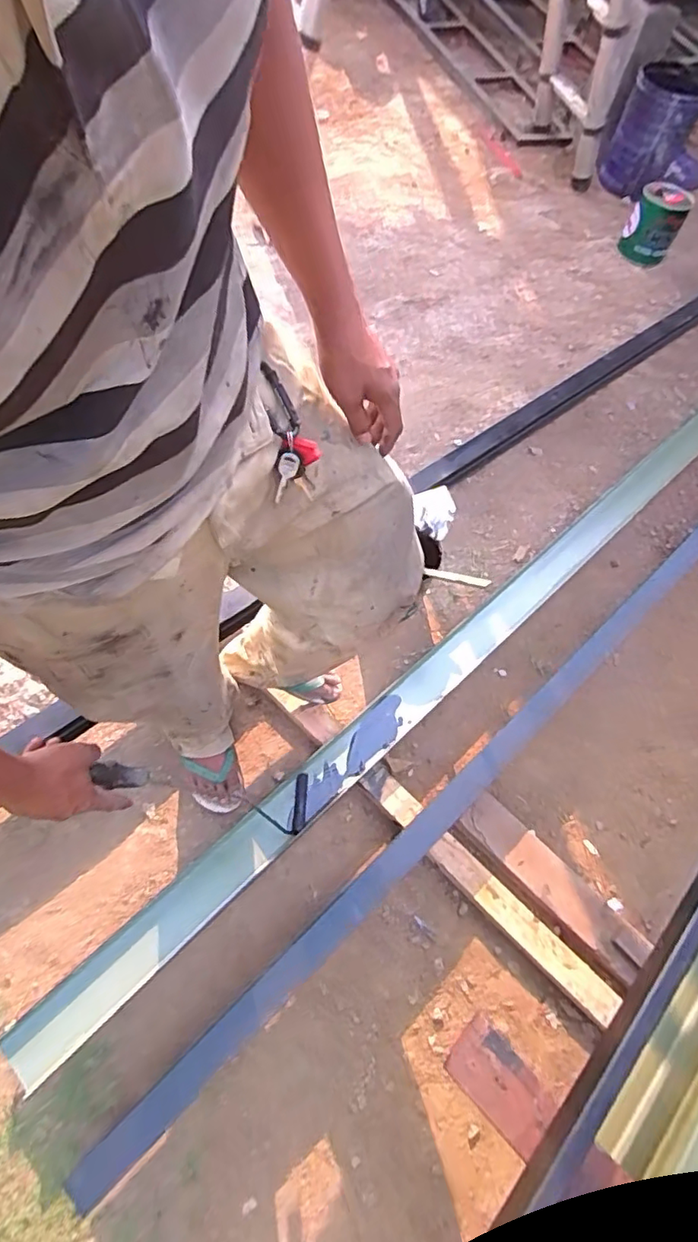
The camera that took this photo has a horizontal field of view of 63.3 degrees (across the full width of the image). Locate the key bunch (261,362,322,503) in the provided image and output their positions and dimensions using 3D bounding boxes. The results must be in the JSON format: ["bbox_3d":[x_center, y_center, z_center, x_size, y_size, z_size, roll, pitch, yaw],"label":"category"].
[{"bbox_3d":[-0.058,-0.178,0.546,0.049,0.125,0.029,-18,26,-13],"label":"key bunch"}]

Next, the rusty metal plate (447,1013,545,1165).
[{"bbox_3d":[0.221,0.672,0.821,0.087,0.014,0.157,-39,75,-21],"label":"rusty metal plate"}]

